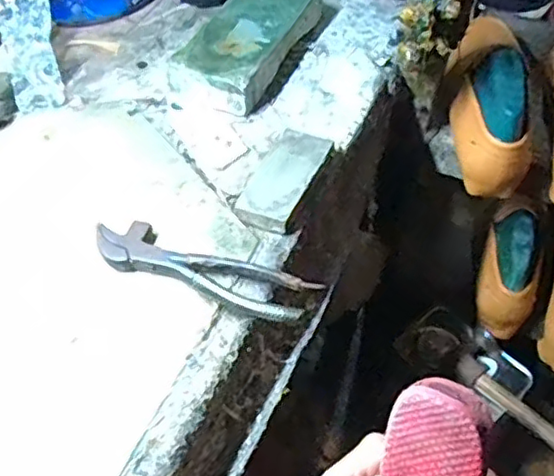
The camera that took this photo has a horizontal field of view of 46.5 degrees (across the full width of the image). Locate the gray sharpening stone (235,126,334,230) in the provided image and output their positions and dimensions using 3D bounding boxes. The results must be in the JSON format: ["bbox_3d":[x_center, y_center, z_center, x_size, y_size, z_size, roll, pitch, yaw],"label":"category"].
[{"bbox_3d":[0.007,-0.054,0.563,0.053,0.018,0.111,17,54,16],"label":"gray sharpening stone"}]

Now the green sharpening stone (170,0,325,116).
[{"bbox_3d":[-0.027,-0.207,0.672,0.091,0.043,0.189,20,55,18],"label":"green sharpening stone"}]

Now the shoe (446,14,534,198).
[{"bbox_3d":[0.229,-0.140,0.680,0.072,0.095,0.179,0,66,3],"label":"shoe"}]

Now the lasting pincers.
[{"bbox_3d":[-0.062,0.024,0.504,0.186,0.021,0.045,19,55,17],"label":"lasting pincers"}]

